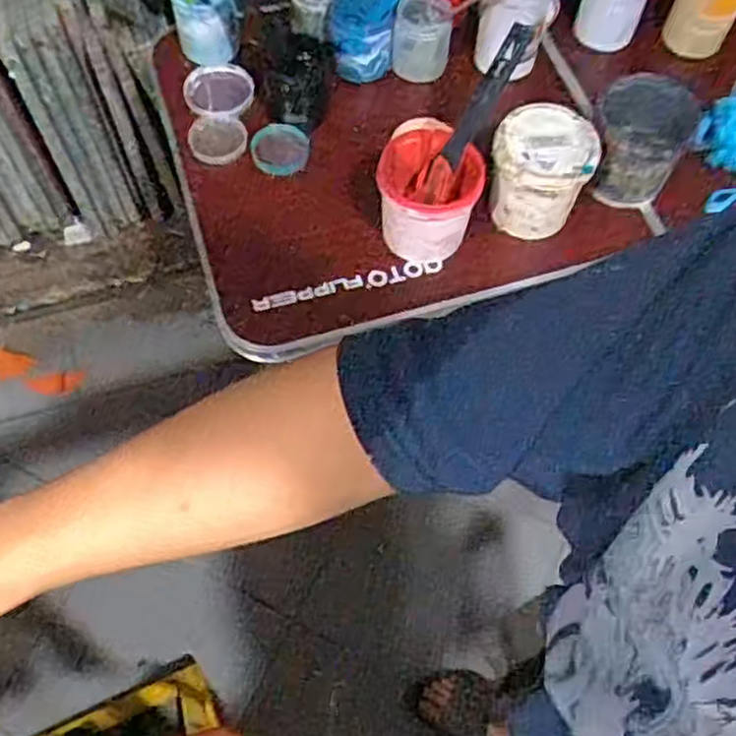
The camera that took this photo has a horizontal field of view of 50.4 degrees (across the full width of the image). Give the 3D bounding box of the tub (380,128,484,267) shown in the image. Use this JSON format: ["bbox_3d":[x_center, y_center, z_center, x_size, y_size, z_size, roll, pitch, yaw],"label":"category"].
[{"bbox_3d":[0.075,-0.228,1.015,0.133,0.109,0.153,-2,66,-3],"label":"tub"}]

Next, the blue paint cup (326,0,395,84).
[{"bbox_3d":[-0.013,-0.497,1.150,0.092,0.095,0.105,-6,66,-4],"label":"blue paint cup"}]

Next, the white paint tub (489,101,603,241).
[{"bbox_3d":[0.220,-0.252,1.015,0.128,0.127,0.123,12,66,4],"label":"white paint tub"}]

